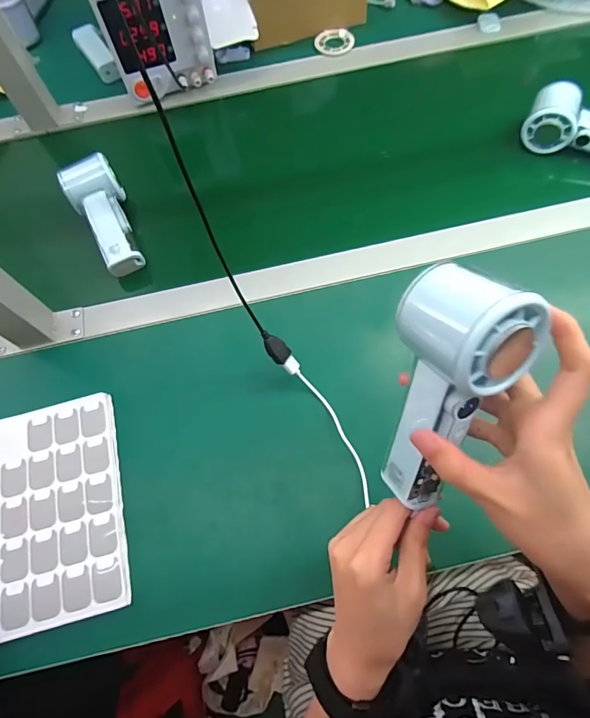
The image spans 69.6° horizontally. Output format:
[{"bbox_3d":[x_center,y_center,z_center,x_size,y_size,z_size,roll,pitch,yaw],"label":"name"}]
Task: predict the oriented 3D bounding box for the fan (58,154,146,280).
[{"bbox_3d":[-0.217,-0.169,0.493,0.060,0.040,0.137,-30,68,-9],"label":"fan"}]

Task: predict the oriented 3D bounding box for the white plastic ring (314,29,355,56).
[{"bbox_3d":[0.059,-0.466,0.626,0.057,0.007,0.057,-1,70,2],"label":"white plastic ring"}]

